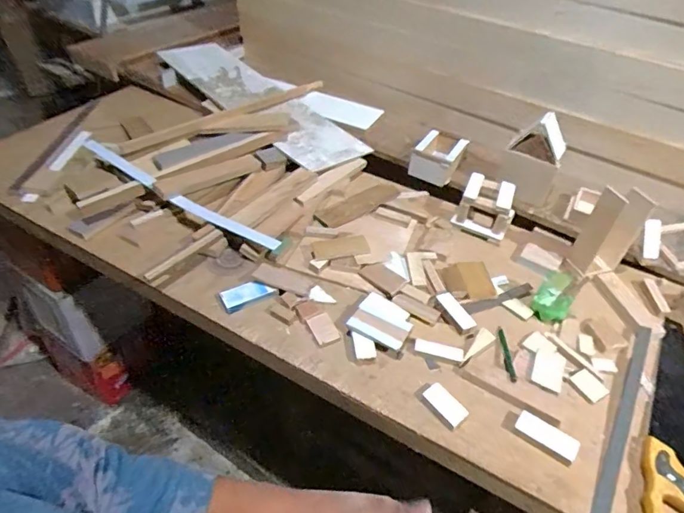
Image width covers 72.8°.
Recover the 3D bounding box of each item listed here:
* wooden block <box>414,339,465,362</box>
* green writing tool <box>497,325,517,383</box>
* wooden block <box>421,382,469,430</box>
[{"bbox_3d":[0.150,0.145,0.717,0.074,0.008,0.020,14,43,10],"label":"wooden block"},{"bbox_3d":[0.258,0.152,0.730,0.013,0.009,0.110,5,42,1],"label":"green writing tool"},{"bbox_3d":[0.144,0.211,0.654,0.036,0.017,0.062,-24,49,-27],"label":"wooden block"}]

